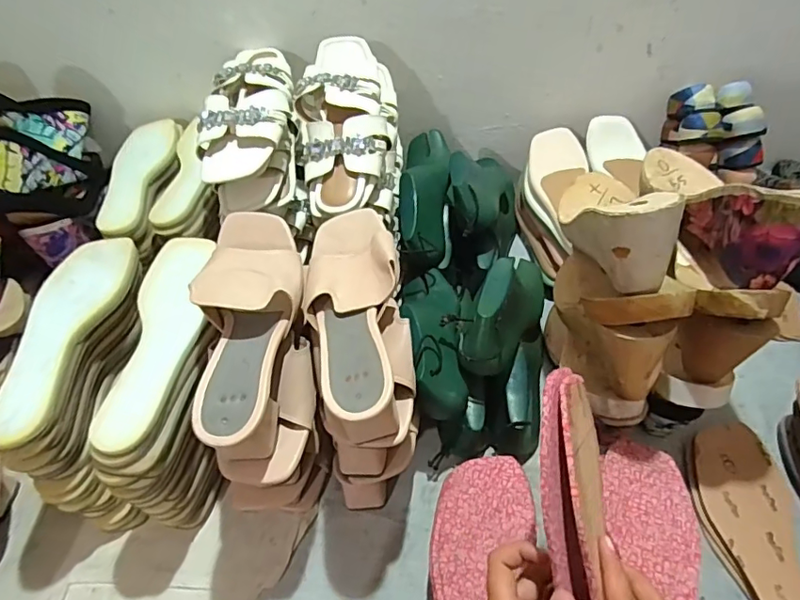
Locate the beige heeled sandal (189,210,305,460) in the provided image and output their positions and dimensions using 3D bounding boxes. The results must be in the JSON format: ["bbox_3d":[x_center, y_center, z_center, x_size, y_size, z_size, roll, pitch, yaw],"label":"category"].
[{"bbox_3d":[-0.127,0.022,0.472,0.086,0.084,0.223,-10,49,-2],"label":"beige heeled sandal"}]

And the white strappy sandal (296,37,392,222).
[{"bbox_3d":[-0.069,-0.215,0.632,0.107,0.057,0.238,-4,74,3],"label":"white strappy sandal"}]

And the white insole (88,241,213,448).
[{"bbox_3d":[-0.230,0.026,0.509,0.072,0.020,0.245,-4,49,3],"label":"white insole"}]

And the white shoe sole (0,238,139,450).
[{"bbox_3d":[-0.338,0.029,0.517,0.082,0.021,0.247,1,50,7],"label":"white shoe sole"}]

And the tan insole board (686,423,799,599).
[{"bbox_3d":[0.359,0.251,0.513,0.088,0.028,0.268,-3,49,4],"label":"tan insole board"}]

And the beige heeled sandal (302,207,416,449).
[{"bbox_3d":[-0.038,0.017,0.495,0.093,0.082,0.235,-10,49,-2],"label":"beige heeled sandal"}]

